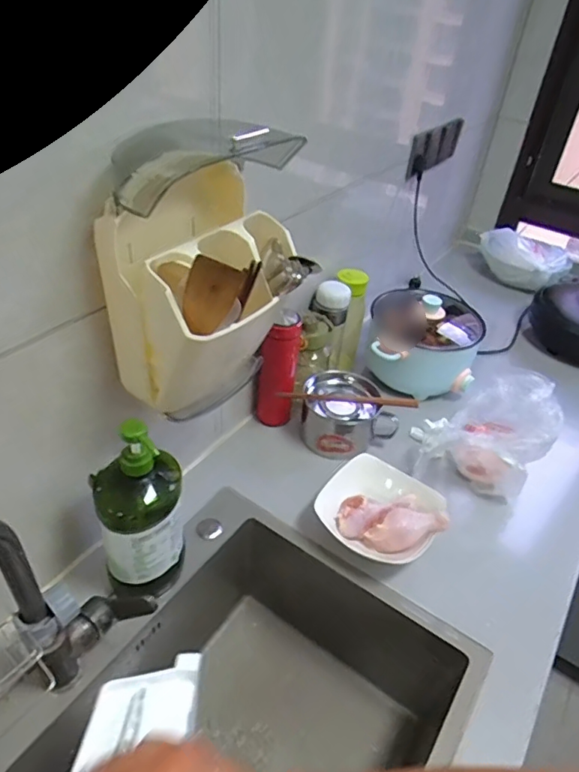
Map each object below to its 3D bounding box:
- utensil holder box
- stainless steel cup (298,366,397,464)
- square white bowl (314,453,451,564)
[{"bbox_3d":[-0.082,-0.110,0.616,0.173,0.307,0.216,25,43,22],"label":"utensil holder box"},{"bbox_3d":[0.095,0.052,0.955,0.137,0.094,0.138,4,39,-3],"label":"stainless steel cup"},{"bbox_3d":[0.136,0.194,0.819,0.187,0.072,0.142,23,42,20],"label":"square white bowl"}]

